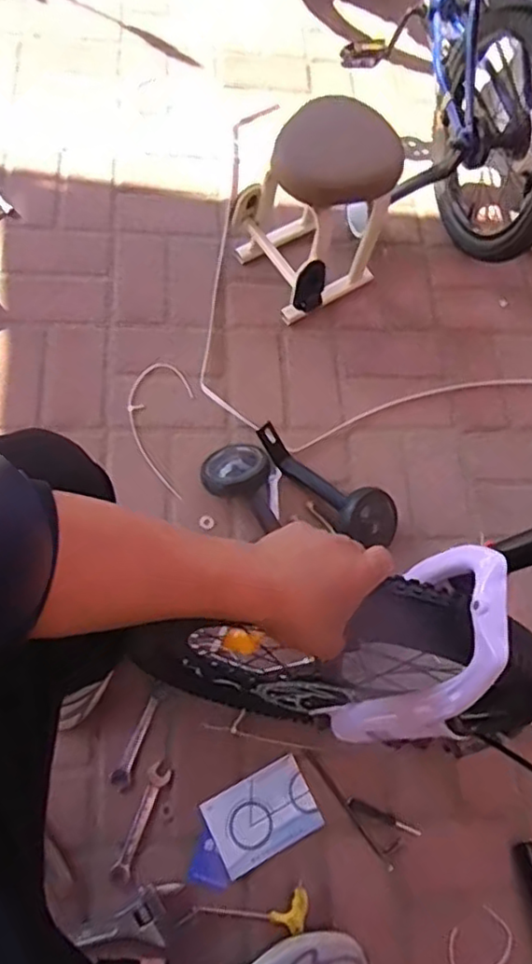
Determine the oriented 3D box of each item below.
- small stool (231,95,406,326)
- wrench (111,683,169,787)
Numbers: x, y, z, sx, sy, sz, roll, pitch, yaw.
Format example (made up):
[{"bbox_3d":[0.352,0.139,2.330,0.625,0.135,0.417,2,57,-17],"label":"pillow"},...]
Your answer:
[{"bbox_3d":[0.088,-0.445,1.072,0.210,0.317,0.208,-32,77,-16],"label":"small stool"},{"bbox_3d":[-0.174,0.353,0.886,0.023,0.006,0.138,25,69,2],"label":"wrench"}]

